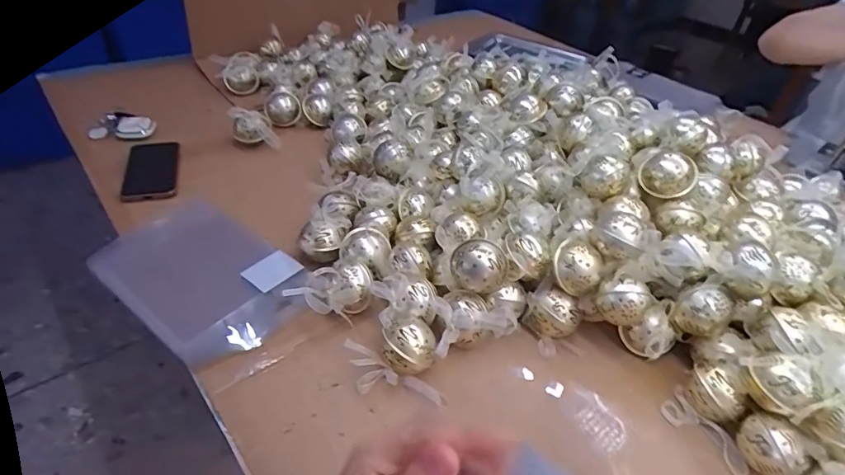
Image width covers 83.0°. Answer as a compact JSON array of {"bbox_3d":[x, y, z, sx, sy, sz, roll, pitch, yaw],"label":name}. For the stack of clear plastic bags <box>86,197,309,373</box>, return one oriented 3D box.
[{"bbox_3d":[-0.253,0.037,0.550,0.247,0.020,0.159,31,46,26],"label":"stack of clear plastic bags"}]

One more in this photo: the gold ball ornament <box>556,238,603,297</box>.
[{"bbox_3d":[0.167,0.033,0.513,0.049,0.048,0.050,23,43,19],"label":"gold ball ornament"}]

